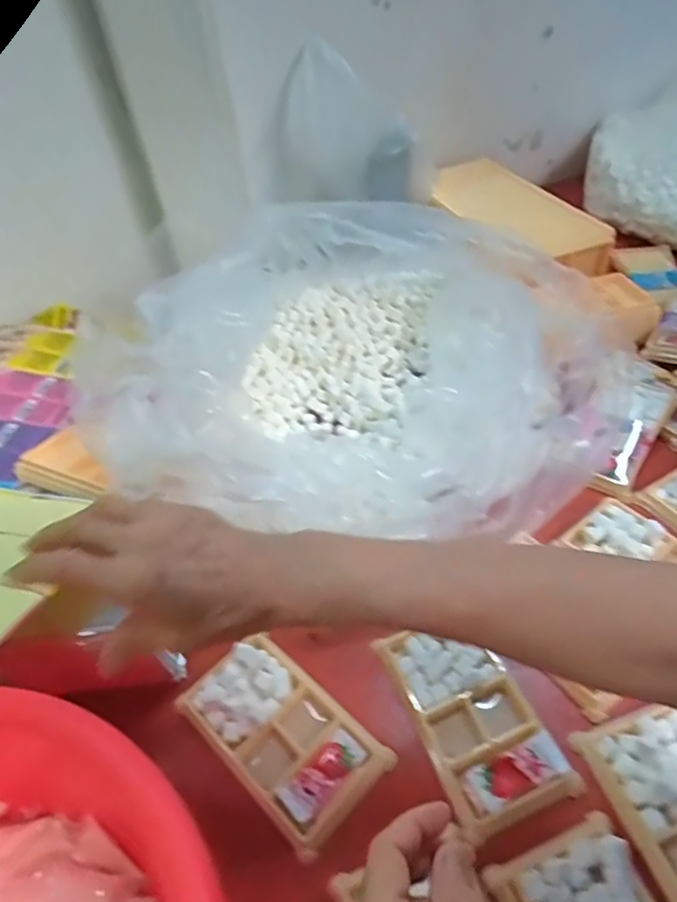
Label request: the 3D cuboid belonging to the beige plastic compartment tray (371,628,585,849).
[{"bbox_3d":[0.086,0.174,0.383,0.075,0.011,0.134,-22,47,-15],"label":"beige plastic compartment tray"}]

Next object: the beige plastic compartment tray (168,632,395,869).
[{"bbox_3d":[-0.039,0.188,0.390,0.133,0.014,0.078,33,57,32],"label":"beige plastic compartment tray"}]

